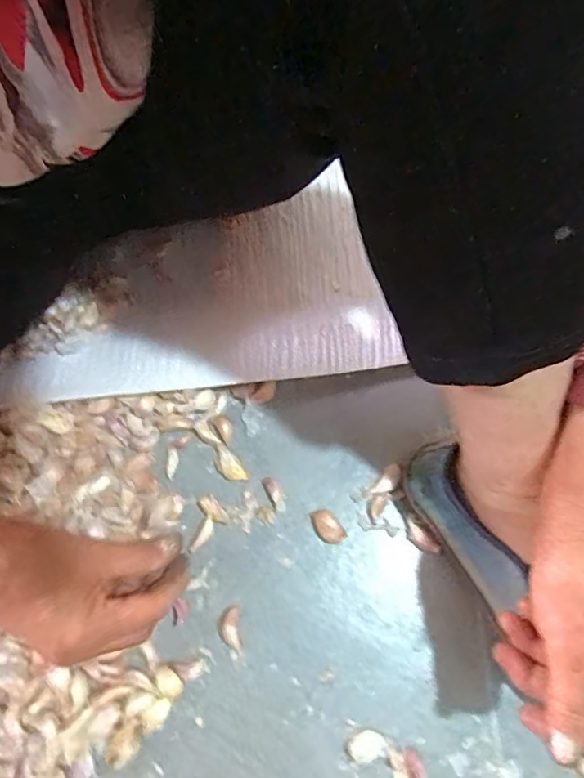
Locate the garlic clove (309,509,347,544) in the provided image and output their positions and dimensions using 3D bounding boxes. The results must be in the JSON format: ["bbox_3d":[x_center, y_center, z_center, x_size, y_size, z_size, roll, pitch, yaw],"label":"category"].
[{"bbox_3d":[0.028,0.109,0.412,0.019,0.009,0.029,-32,75,-9],"label":"garlic clove"}]

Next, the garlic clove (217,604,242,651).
[{"bbox_3d":[-0.048,0.180,0.393,0.017,0.009,0.030,-7,72,-1],"label":"garlic clove"}]

